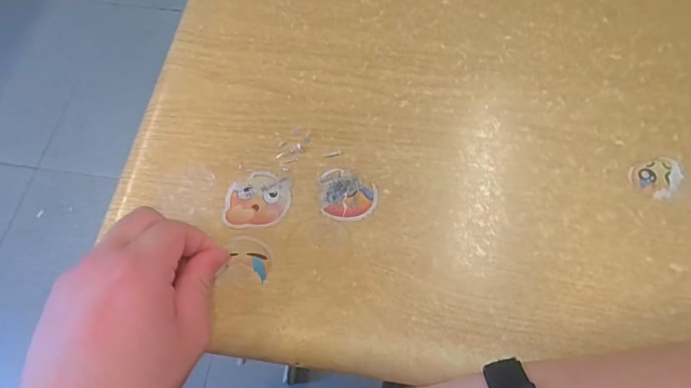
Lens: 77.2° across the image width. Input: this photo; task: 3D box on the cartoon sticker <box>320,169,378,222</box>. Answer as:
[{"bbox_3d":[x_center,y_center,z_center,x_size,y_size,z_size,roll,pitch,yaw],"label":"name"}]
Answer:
[{"bbox_3d":[0.000,0.001,0.309,0.042,0.004,0.035,20,69,10],"label":"cartoon sticker"}]

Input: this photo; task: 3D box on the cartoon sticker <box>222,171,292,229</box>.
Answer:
[{"bbox_3d":[-0.063,0.003,0.310,0.046,0.004,0.042,-1,67,1],"label":"cartoon sticker"}]

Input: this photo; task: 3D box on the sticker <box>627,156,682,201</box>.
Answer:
[{"bbox_3d":[0.225,-0.012,0.309,0.040,0.004,0.029,-20,68,-7],"label":"sticker"}]

